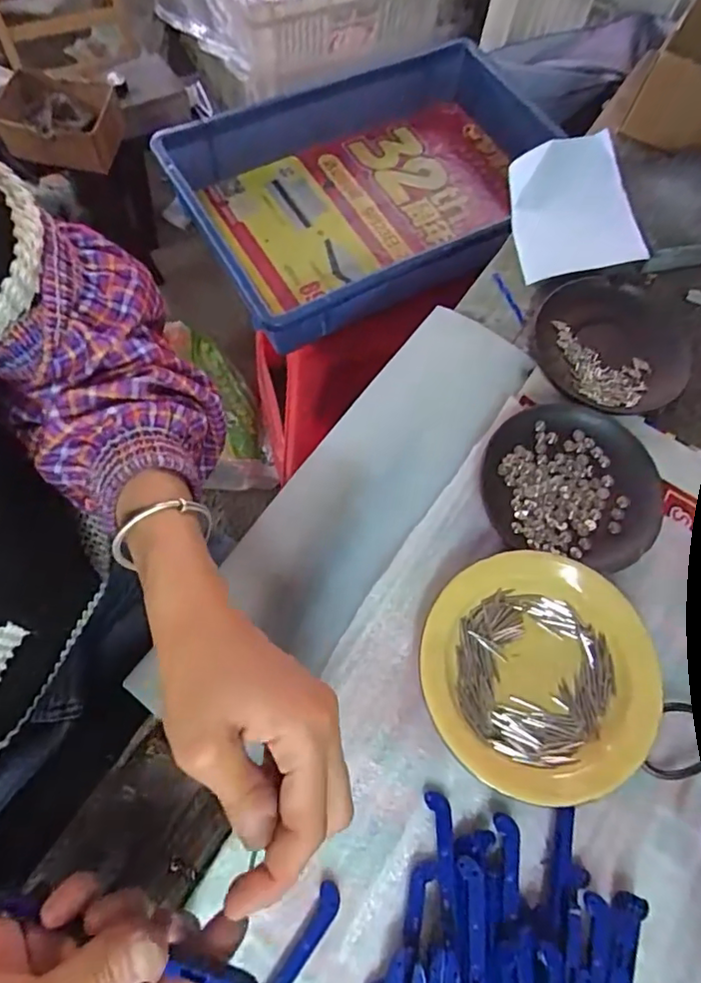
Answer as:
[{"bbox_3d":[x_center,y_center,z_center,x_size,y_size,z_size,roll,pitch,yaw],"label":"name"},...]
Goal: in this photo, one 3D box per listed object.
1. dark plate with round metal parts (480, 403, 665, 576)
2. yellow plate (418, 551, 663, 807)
[{"bbox_3d":[0.148,-0.005,0.374,0.113,0.014,0.108,1,67,-2],"label":"dark plate with round metal parts"},{"bbox_3d":[0.112,0.104,0.325,0.139,0.016,0.129,1,67,-2],"label":"yellow plate"}]

